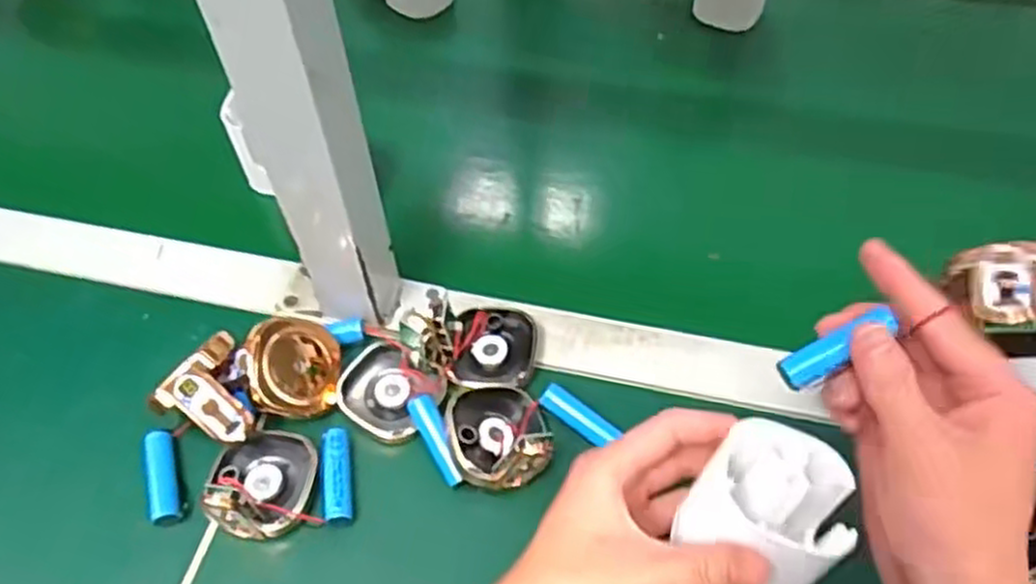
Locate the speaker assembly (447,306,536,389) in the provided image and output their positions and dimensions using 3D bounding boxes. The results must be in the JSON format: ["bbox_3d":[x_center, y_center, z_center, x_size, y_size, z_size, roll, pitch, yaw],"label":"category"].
[{"bbox_3d":[-0.013,0.031,0.435,0.046,0.018,0.053,8,53,6],"label":"speaker assembly"}]

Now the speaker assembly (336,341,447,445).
[{"bbox_3d":[-0.070,0.056,0.418,0.055,0.017,0.046,28,58,19],"label":"speaker assembly"}]

